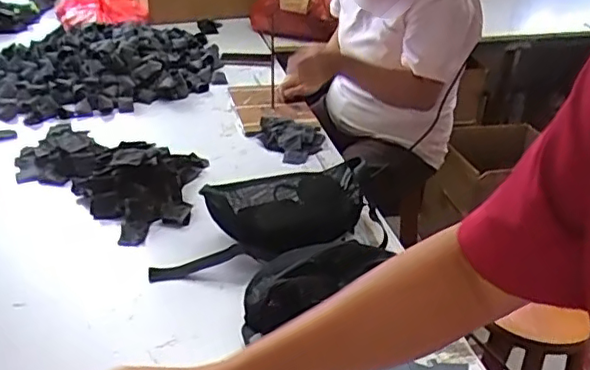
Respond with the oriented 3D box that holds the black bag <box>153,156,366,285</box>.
[{"bbox_3d":[-0.054,0.054,0.999,0.389,0.104,0.153,-17,36,-30],"label":"black bag"}]

